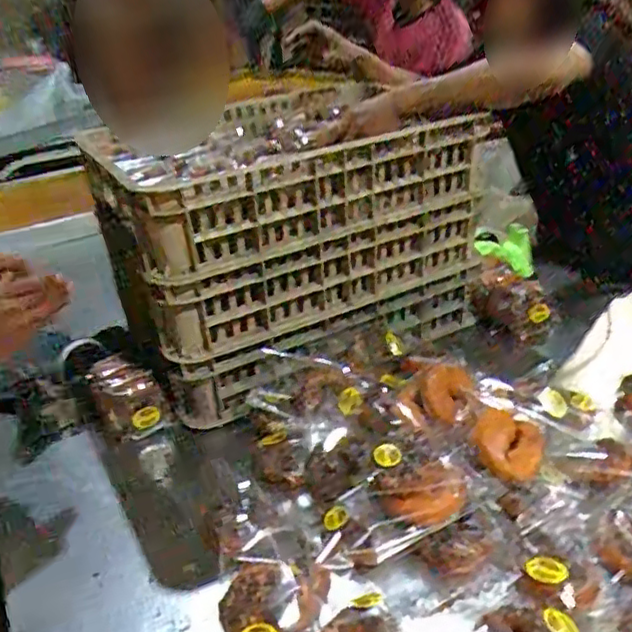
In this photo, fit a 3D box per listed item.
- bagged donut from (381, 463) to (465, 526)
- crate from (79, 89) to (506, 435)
[{"bbox_3d":[0.130,0.218,0.761,0.090,0.035,0.063,-17,33,-24],"label":"bagged donut"},{"bbox_3d":[-0.055,-0.122,1.117,0.597,0.398,0.350,-19,34,-26],"label":"crate"}]

